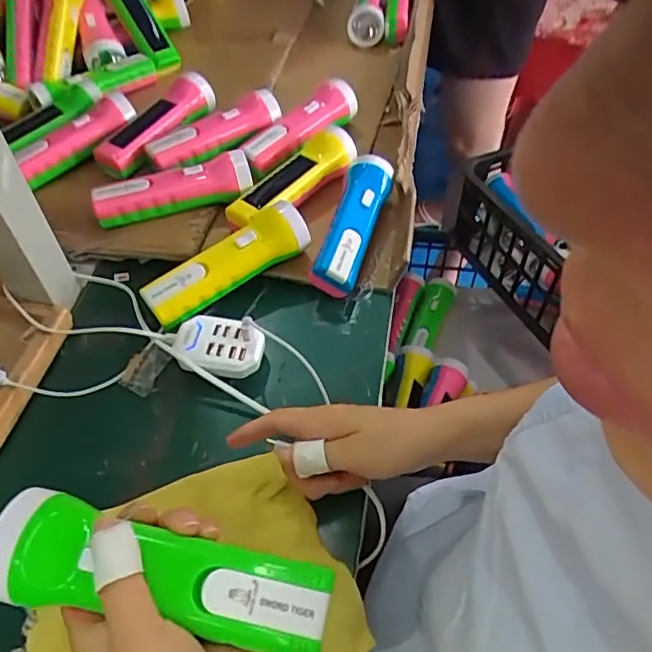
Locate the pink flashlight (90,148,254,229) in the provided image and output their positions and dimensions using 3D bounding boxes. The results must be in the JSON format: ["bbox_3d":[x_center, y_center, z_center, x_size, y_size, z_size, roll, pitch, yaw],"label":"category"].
[{"bbox_3d":[-0.157,-0.137,0.598,0.164,0.051,0.045,-19,53,-14],"label":"pink flashlight"}]

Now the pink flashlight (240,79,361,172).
[{"bbox_3d":[-0.029,-0.238,0.661,0.039,0.036,0.167,36,60,26],"label":"pink flashlight"}]

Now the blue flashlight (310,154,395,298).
[{"bbox_3d":[0.020,-0.099,0.578,0.058,0.056,0.157,16,53,7],"label":"blue flashlight"}]

